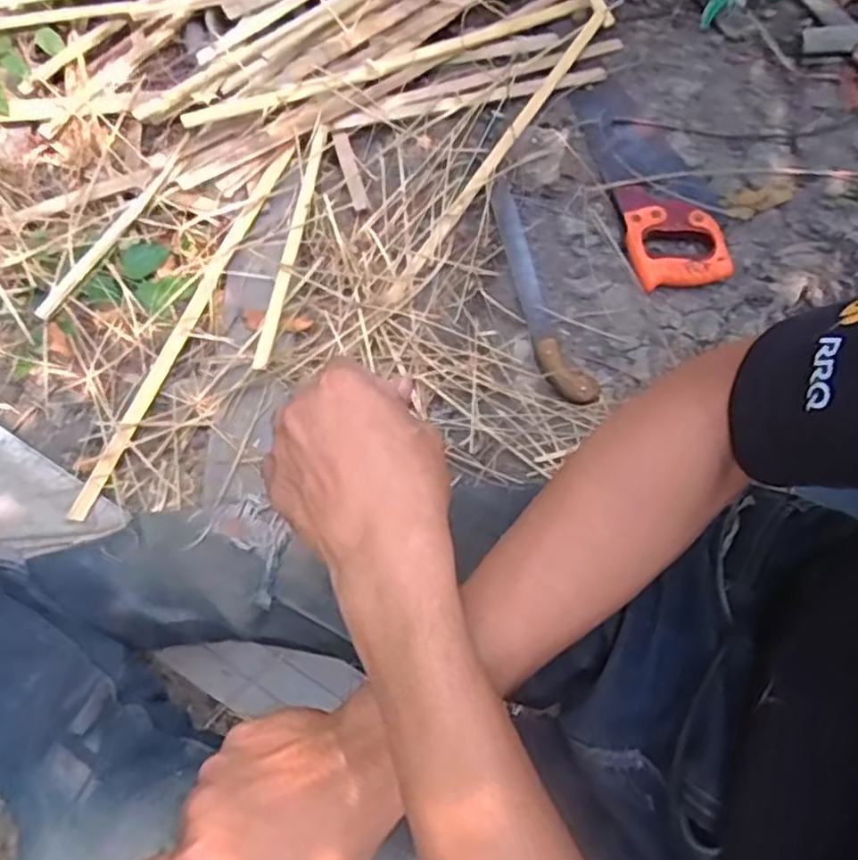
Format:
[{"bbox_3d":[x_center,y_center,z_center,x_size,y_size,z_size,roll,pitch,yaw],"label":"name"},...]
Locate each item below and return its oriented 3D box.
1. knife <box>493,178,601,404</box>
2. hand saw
[{"bbox_3d":[0.132,-0.175,0.886,0.056,0.020,0.311,-20,77,-5],"label":"knife"},{"bbox_3d":[0.294,-0.336,0.904,0.125,0.026,0.327,-15,76,-4],"label":"hand saw"}]

